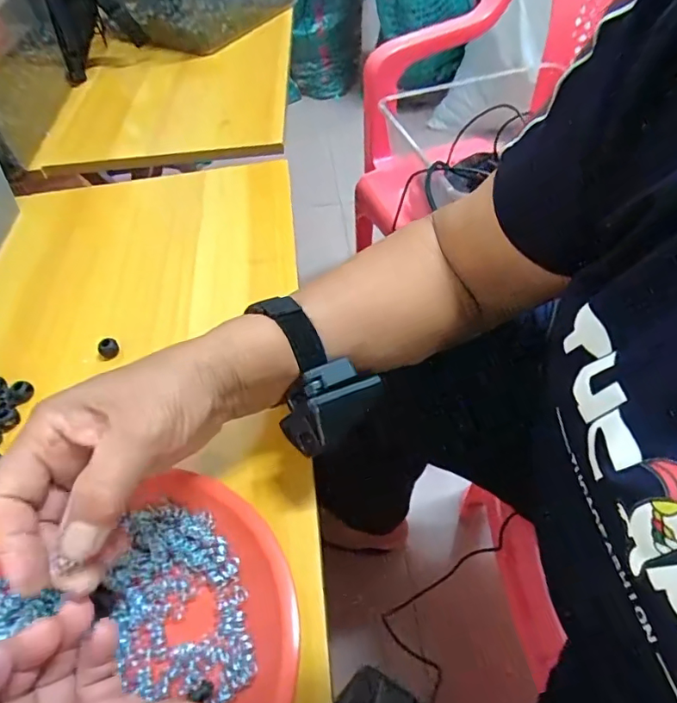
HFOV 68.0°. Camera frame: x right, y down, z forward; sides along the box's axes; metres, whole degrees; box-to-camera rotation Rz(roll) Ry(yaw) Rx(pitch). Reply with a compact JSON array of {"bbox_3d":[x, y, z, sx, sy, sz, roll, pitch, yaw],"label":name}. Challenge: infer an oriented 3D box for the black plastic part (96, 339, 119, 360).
[{"bbox_3d":[-0.186,-0.002,0.406,0.015,0.013,0.012,-33,55,-20],"label":"black plastic part"}]

